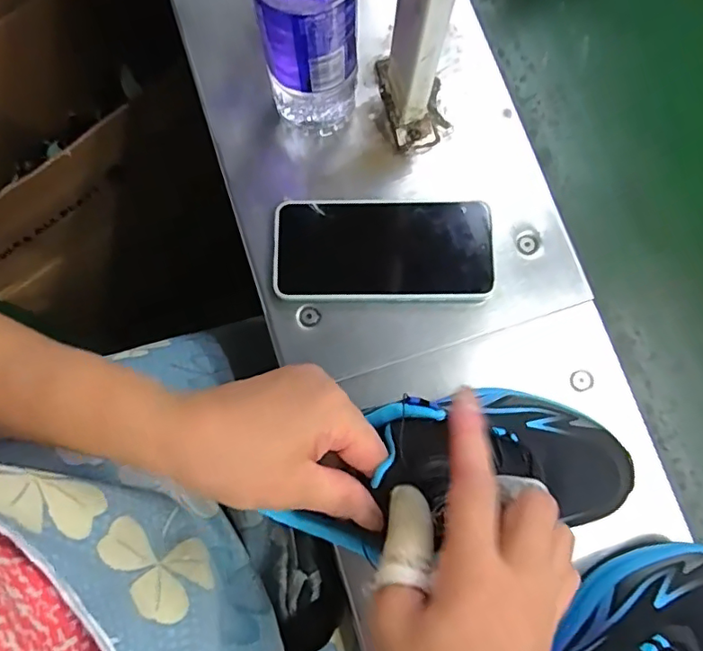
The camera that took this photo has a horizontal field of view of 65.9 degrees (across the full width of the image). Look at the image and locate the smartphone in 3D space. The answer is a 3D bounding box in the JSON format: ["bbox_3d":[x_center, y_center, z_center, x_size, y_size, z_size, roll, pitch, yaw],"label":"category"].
[{"bbox_3d":[0.023,-0.056,0.402,0.159,0.013,0.075,1,79,-1],"label":"smartphone"}]

